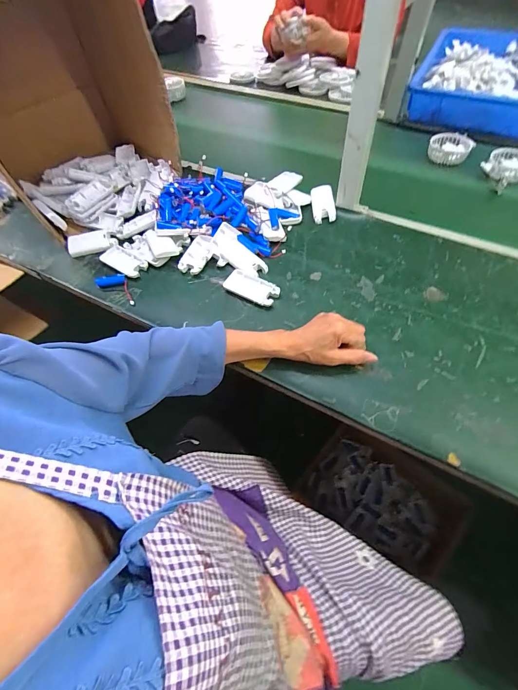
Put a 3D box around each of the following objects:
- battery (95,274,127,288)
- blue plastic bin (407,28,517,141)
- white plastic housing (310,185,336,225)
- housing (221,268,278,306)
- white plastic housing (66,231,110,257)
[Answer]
[{"bbox_3d":[-0.274,-0.119,0.606,0.053,0.013,0.020,-13,59,-4],"label":"battery"},{"bbox_3d":[0.633,-0.722,0.888,0.372,0.084,0.497,19,61,15],"label":"blue plastic bin"},{"bbox_3d":[0.133,-0.291,0.682,0.045,0.017,0.090,-10,66,17],"label":"white plastic housing"},{"bbox_3d":[-0.013,-0.099,0.580,0.097,0.015,0.050,28,64,19],"label":"housing"},{"bbox_3d":[-0.345,-0.205,0.667,0.085,0.021,0.051,-11,58,-3],"label":"white plastic housing"}]

